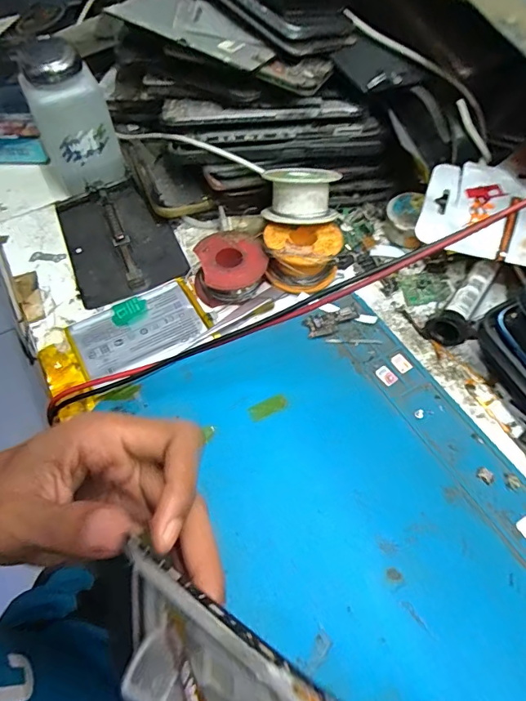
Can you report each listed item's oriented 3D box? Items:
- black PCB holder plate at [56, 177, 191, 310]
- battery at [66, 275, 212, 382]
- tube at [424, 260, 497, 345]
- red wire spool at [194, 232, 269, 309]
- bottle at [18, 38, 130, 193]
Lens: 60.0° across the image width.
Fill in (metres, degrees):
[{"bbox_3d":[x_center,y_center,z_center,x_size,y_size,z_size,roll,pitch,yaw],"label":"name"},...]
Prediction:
[{"bbox_3d":[-0.111,-0.088,0.350,0.078,0.015,0.117,-22,60,-12],"label":"black PCB holder plate"},{"bbox_3d":[-0.082,-0.014,0.305,0.087,0.007,0.056,-25,61,-14],"label":"battery"},{"bbox_3d":[0.136,-0.030,0.305,0.026,0.023,0.069,32,64,19],"label":"tube"},{"bbox_3d":[-0.024,-0.058,0.319,0.049,0.024,0.047,0,58,1],"label":"red wire spool"},{"bbox_3d":[-0.145,-0.175,0.348,0.052,0.099,0.046,-22,60,-13],"label":"bottle"}]

